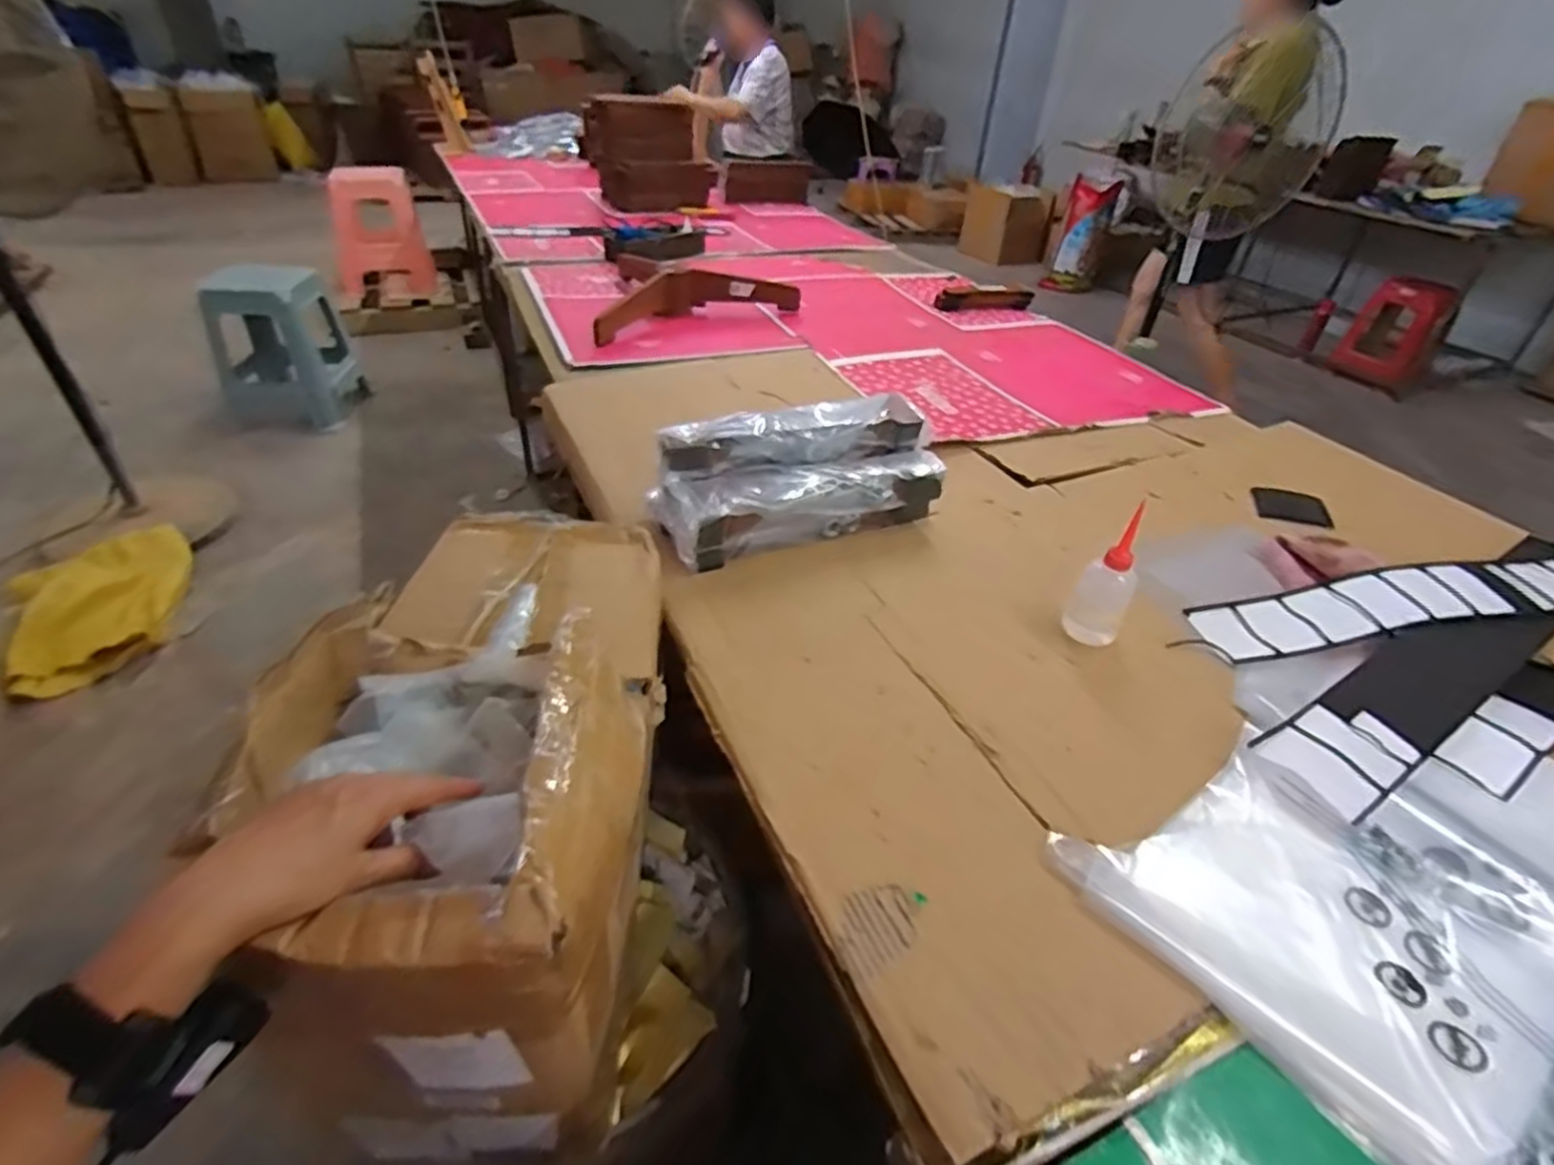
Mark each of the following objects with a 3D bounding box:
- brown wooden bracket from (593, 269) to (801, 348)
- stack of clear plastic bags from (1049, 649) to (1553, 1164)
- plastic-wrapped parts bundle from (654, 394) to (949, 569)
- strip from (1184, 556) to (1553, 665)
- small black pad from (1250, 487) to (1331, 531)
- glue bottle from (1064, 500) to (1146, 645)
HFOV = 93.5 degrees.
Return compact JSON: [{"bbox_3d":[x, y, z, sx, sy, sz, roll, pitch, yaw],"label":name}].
[{"bbox_3d":[-0.178,-0.598,1.558,0.474,0.086,0.114,-19,44,-25],"label":"brown wooden bracket"},{"bbox_3d":[0.522,0.232,0.648,0.471,0.022,0.314,-27,48,-28],"label":"stack of clear plastic bags"},{"bbox_3d":[0.029,-0.133,0.950,0.356,0.143,0.145,-17,44,-20],"label":"plastic-wrapped parts bundle"},{"bbox_3d":[0.820,0.021,0.898,0.625,0.041,0.117,-3,41,-6],"label":"strip"},{"bbox_3d":[0.773,-0.114,1.100,0.099,0.006,0.096,15,43,15],"label":"small black pad"},{"bbox_3d":[0.370,-0.005,0.808,0.059,0.153,0.061,-27,48,-29],"label":"glue bottle"}]

